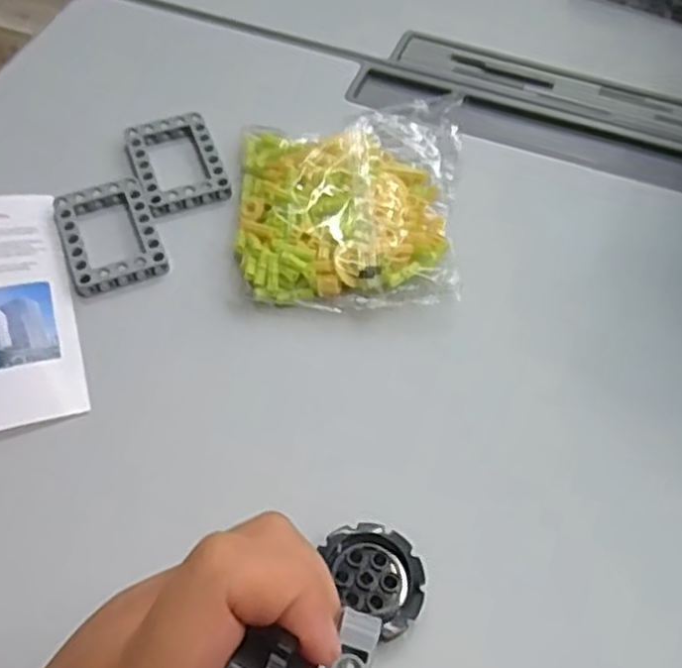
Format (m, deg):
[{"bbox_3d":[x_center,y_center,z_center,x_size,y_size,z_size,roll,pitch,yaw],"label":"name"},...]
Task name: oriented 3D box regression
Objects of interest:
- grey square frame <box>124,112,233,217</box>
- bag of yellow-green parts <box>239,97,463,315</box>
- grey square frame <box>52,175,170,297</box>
[{"bbox_3d":[-0.100,-0.105,0.450,0.052,0.006,0.074,-18,58,-13],"label":"grey square frame"},{"bbox_3d":[0.006,-0.074,0.421,0.128,0.037,0.134,-2,56,-3],"label":"bag of yellow-green parts"},{"bbox_3d":[-0.131,-0.058,0.420,0.053,0.006,0.075,-19,59,-14],"label":"grey square frame"}]

